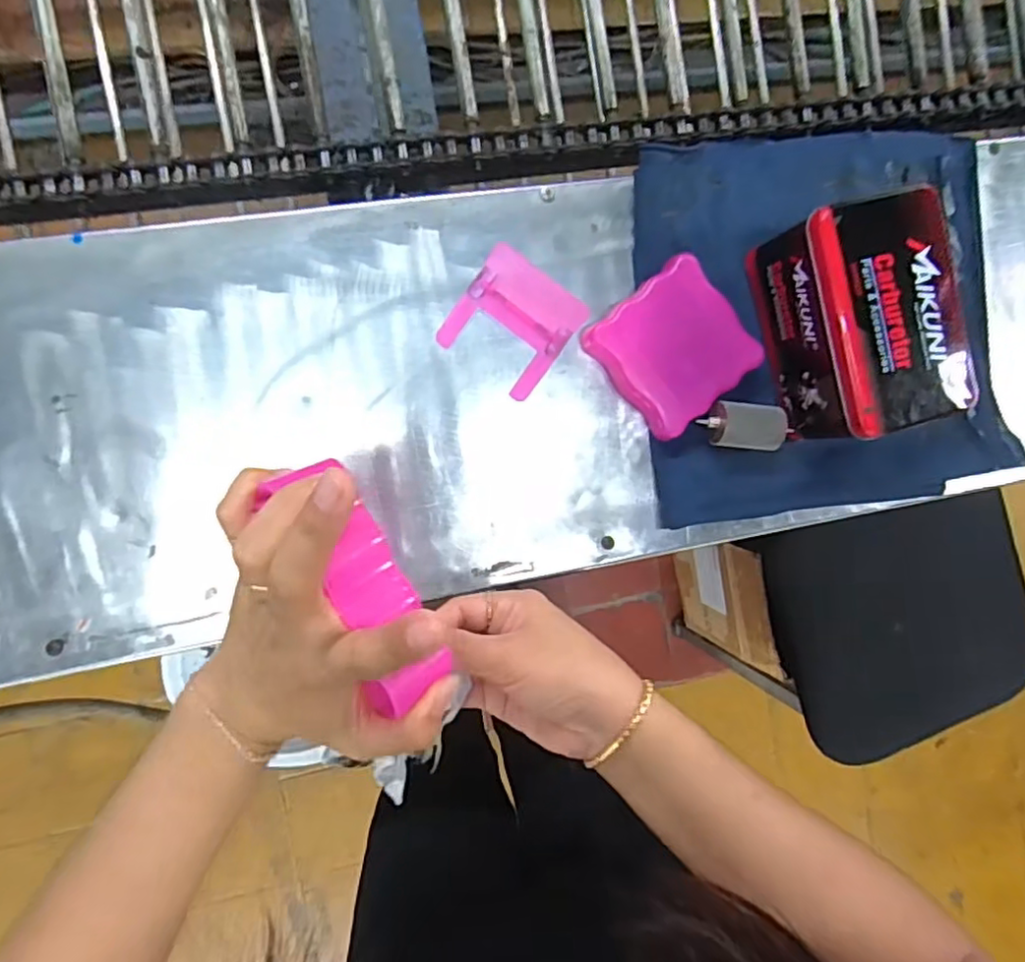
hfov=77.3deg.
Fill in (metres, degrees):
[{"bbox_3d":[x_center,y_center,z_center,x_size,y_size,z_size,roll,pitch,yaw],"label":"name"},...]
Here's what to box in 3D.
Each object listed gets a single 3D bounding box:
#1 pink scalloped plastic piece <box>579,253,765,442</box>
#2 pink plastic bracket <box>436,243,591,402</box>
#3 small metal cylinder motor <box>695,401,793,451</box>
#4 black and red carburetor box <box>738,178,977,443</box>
[{"bbox_3d":[0.124,-0.102,0.499,0.099,0.030,0.103,-39,99,-5],"label":"pink scalloped plastic piece"},{"bbox_3d":[0.000,-0.118,0.480,0.083,0.024,0.082,36,88,-10],"label":"pink plastic bracket"},{"bbox_3d":[0.181,-0.042,0.503,0.065,0.027,0.034,5,93,-10],"label":"small metal cylinder motor"},{"bbox_3d":[0.256,-0.116,0.477,0.100,0.097,0.160,-12,94,-9],"label":"black and red carburetor box"}]

